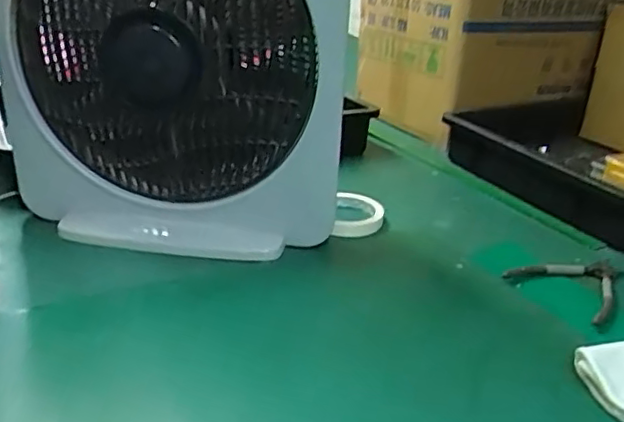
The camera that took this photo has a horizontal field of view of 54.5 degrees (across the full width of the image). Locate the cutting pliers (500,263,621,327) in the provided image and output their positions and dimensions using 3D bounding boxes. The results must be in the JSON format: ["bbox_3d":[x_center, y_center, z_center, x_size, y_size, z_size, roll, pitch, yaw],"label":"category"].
[{"bbox_3d":[0.293,0.076,0.656,0.129,0.011,0.109,-15,30,-33],"label":"cutting pliers"}]

